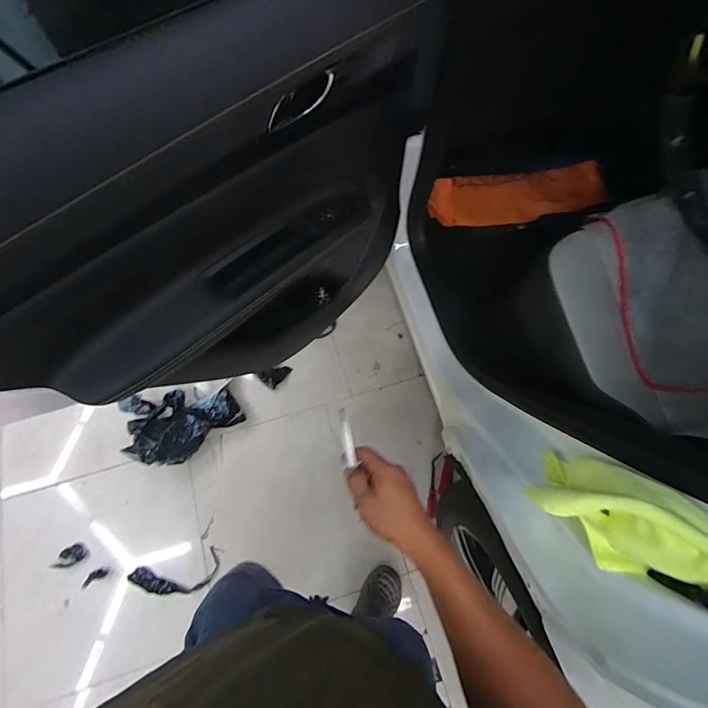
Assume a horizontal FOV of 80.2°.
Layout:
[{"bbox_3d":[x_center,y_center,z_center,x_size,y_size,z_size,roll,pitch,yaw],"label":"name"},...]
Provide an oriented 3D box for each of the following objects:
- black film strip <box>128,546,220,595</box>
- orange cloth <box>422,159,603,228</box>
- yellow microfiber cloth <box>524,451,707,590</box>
[{"bbox_3d":[-0.570,0.707,1.336,0.296,0.030,0.110,-17,74,4],"label":"black film strip"},{"bbox_3d":[0.492,-0.496,1.328,0.532,0.034,0.206,-7,68,-4],"label":"orange cloth"},{"bbox_3d":[0.312,0.202,0.555,0.114,0.304,0.107,-20,98,-8],"label":"yellow microfiber cloth"}]

